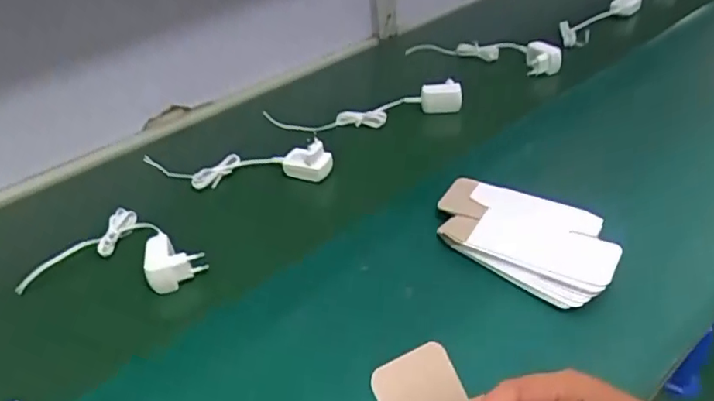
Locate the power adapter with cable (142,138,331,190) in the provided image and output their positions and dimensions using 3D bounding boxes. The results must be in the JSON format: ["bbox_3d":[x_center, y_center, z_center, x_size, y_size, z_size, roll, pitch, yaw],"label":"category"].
[{"bbox_3d":[-0.167,-0.047,0.779,0.268,0.052,0.056,-3,38,5],"label":"power adapter with cable"}]

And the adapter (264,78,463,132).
[{"bbox_3d":[0.025,-0.133,0.876,0.311,0.047,0.051,-13,39,-9],"label":"adapter"}]

